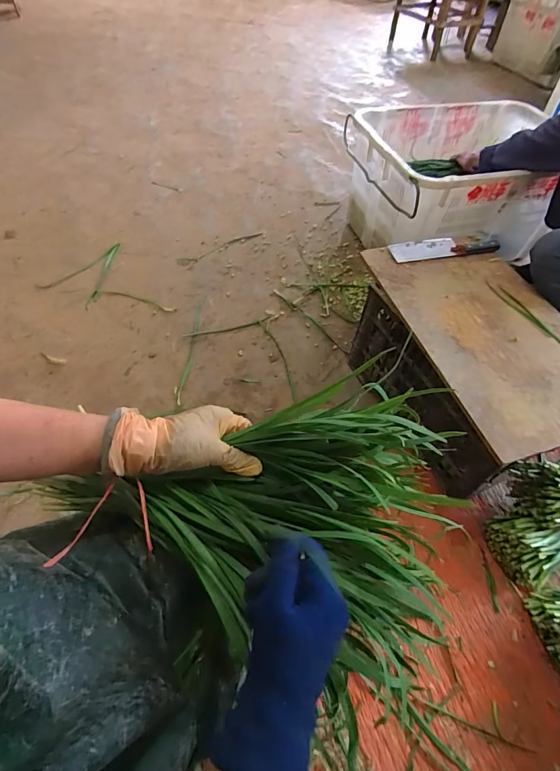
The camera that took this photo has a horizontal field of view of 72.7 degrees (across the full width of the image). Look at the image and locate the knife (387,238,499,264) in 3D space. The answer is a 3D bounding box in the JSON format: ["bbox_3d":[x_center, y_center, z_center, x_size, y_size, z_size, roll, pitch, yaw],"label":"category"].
[{"bbox_3d":[0.392,-0.332,0.913,0.262,0.016,0.067,-9,56,-9],"label":"knife"}]

